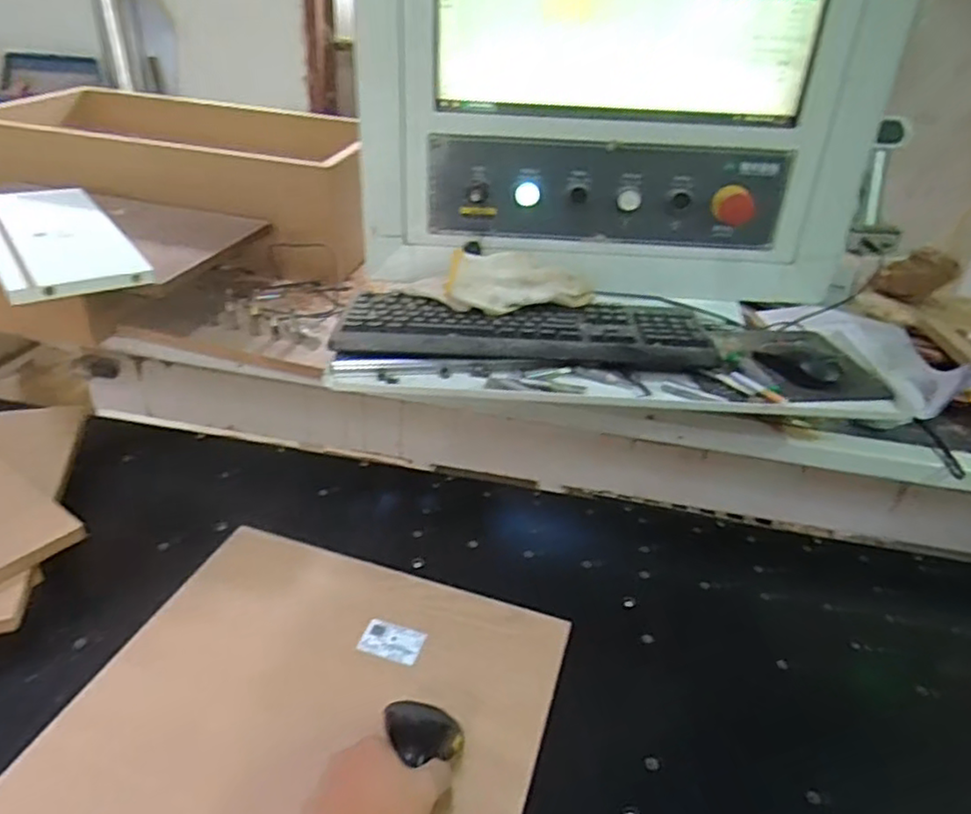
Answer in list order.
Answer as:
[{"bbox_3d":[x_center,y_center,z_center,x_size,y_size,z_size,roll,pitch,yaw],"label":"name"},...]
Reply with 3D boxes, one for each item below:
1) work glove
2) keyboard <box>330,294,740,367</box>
[{"bbox_3d":[0.042,-0.168,0.867,0.205,0.053,0.089,-6,33,-18],"label":"work glove"},{"bbox_3d":[0.079,-0.097,0.828,0.511,0.034,0.161,3,32,-3],"label":"keyboard"}]

